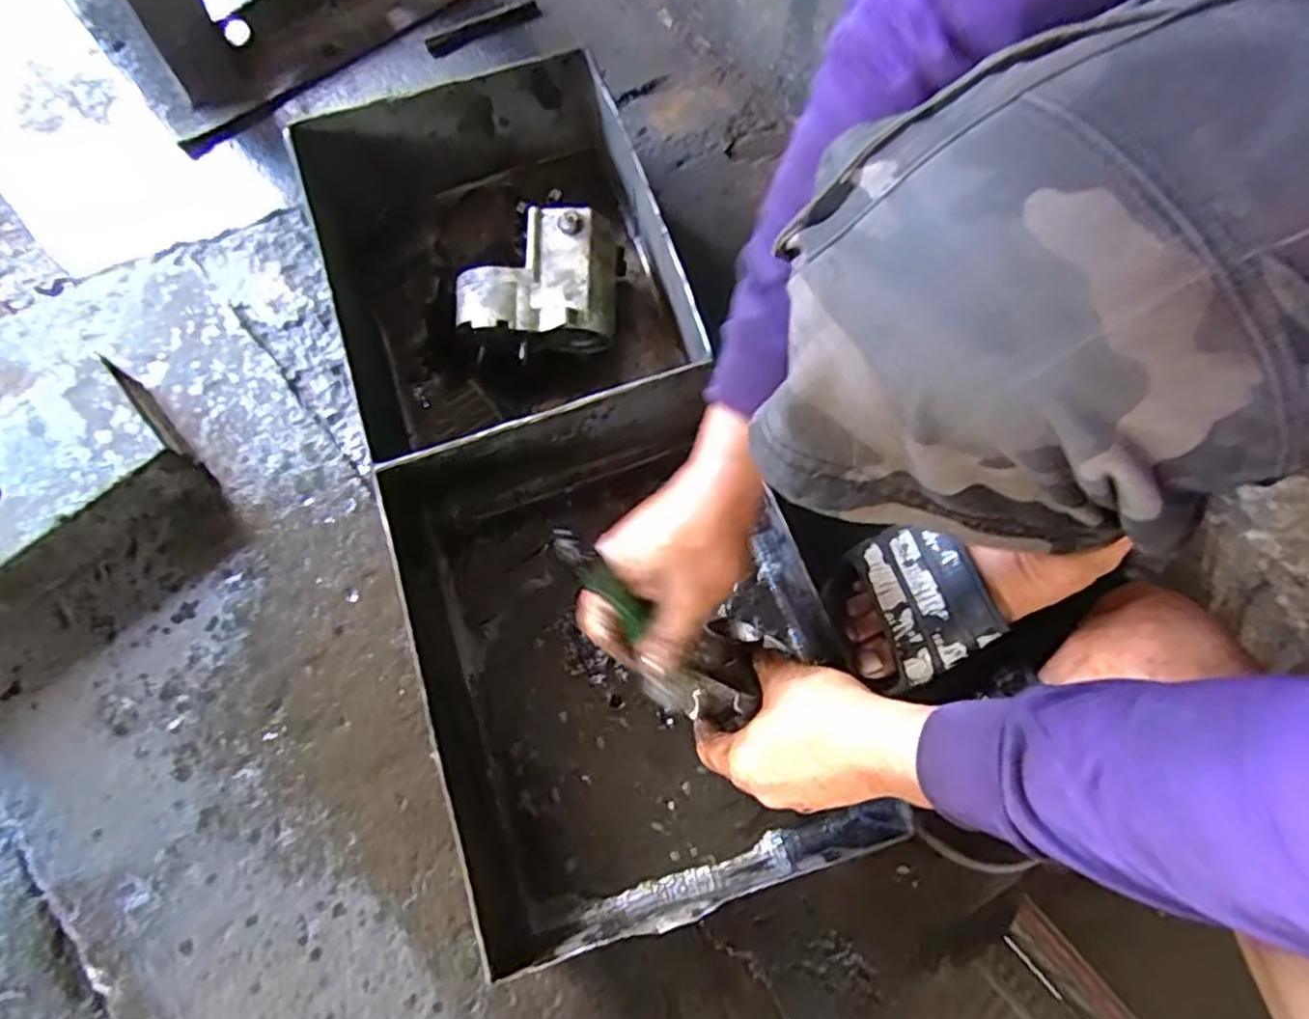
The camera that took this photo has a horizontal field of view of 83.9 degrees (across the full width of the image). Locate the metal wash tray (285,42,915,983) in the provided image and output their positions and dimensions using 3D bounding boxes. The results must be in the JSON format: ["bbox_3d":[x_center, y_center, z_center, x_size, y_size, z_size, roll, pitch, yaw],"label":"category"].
[{"bbox_3d":[-0.083,-0.037,0.586,0.293,0.133,0.665,-19,73,-6],"label":"metal wash tray"}]

